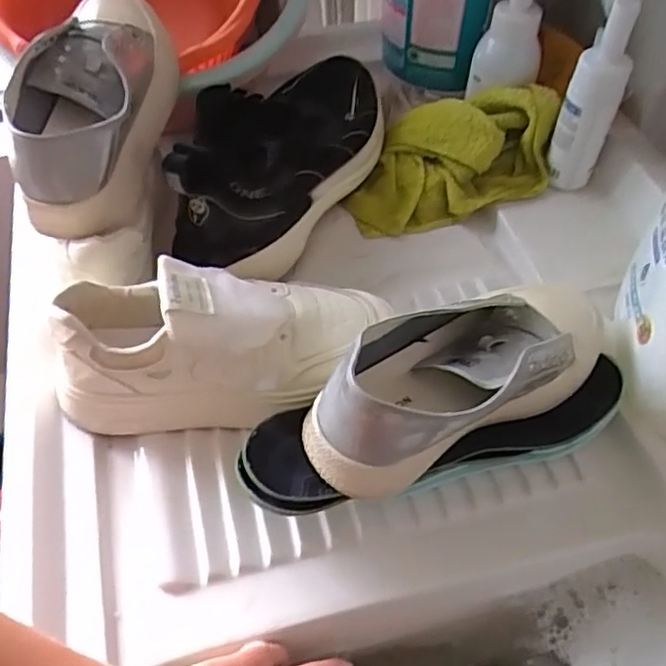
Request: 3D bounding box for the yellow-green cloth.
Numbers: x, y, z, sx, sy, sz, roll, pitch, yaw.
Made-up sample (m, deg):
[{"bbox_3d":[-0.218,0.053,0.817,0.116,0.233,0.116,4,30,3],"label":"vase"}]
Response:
[{"bbox_3d":[0.111,-0.185,0.656,0.205,0.086,0.127,-13,53,-10],"label":"yellow-green cloth"}]

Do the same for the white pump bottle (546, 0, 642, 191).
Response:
[{"bbox_3d":[0.237,-0.219,0.588,0.047,0.189,0.040,20,55,15],"label":"white pump bottle"}]

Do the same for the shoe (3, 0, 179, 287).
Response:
[{"bbox_3d":[-0.192,-0.178,0.529,0.098,0.121,0.269,-1,66,-1],"label":"shoe"}]

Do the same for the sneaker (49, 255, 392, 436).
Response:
[{"bbox_3d":[-0.084,0.004,0.474,0.237,0.113,0.090,-9,53,-7],"label":"sneaker"}]

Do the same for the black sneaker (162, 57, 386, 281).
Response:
[{"bbox_3d":[-0.046,-0.186,0.613,0.123,0.112,0.298,26,56,18],"label":"black sneaker"}]

